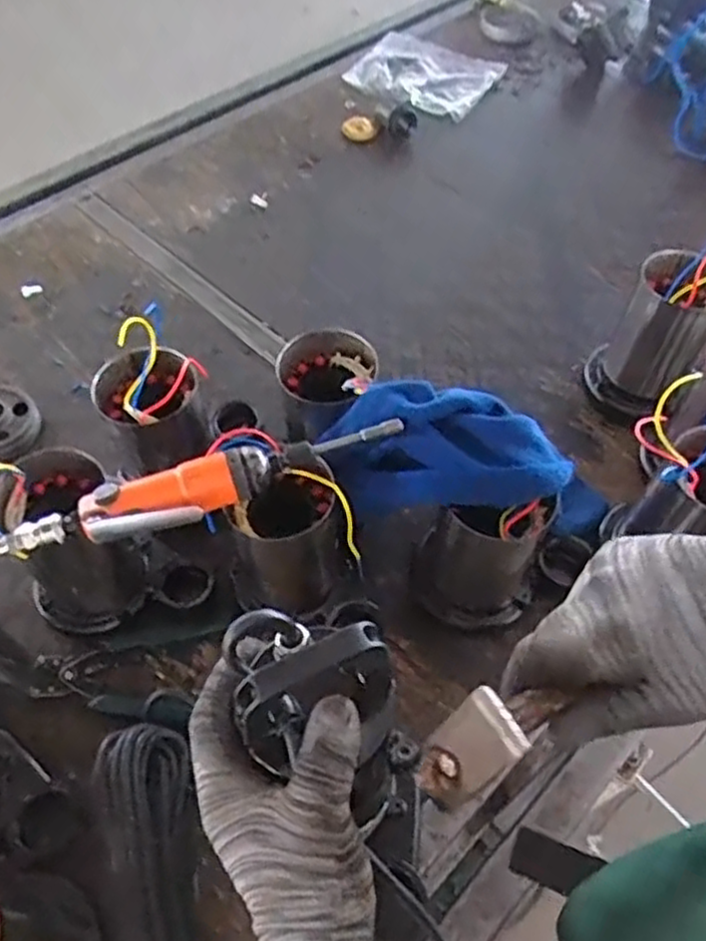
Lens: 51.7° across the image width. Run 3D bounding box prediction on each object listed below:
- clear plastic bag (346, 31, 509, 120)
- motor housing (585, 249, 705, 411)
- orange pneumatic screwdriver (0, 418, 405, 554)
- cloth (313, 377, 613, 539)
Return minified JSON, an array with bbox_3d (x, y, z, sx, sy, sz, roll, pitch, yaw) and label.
[{"bbox_3d":[0.120,-0.705,1.301,0.240,0.025,0.239,27,58,17],"label":"clear plastic bag"},{"bbox_3d":[0.334,-0.149,0.814,0.106,0.187,0.089,23,57,15],"label":"motor housing"},{"bbox_3d":[-0.109,0.014,0.557,0.304,0.030,0.046,-14,55,-11],"label":"orange pneumatic screwdriver"},{"bbox_3d":[0.084,-0.016,0.612,0.214,0.068,0.102,12,54,7],"label":"cloth"}]

